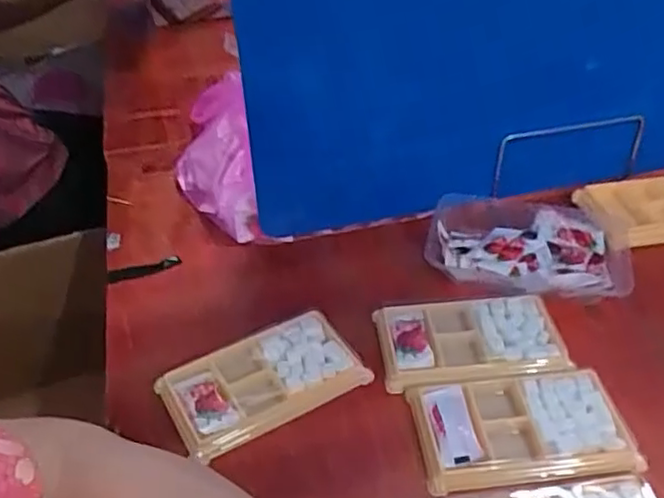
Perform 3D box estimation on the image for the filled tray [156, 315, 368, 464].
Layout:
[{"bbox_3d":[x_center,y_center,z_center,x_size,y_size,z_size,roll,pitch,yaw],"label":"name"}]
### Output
[{"bbox_3d":[-0.051,0.095,0.464,0.134,0.023,0.080,-22,43,-23],"label":"filled tray"}]

